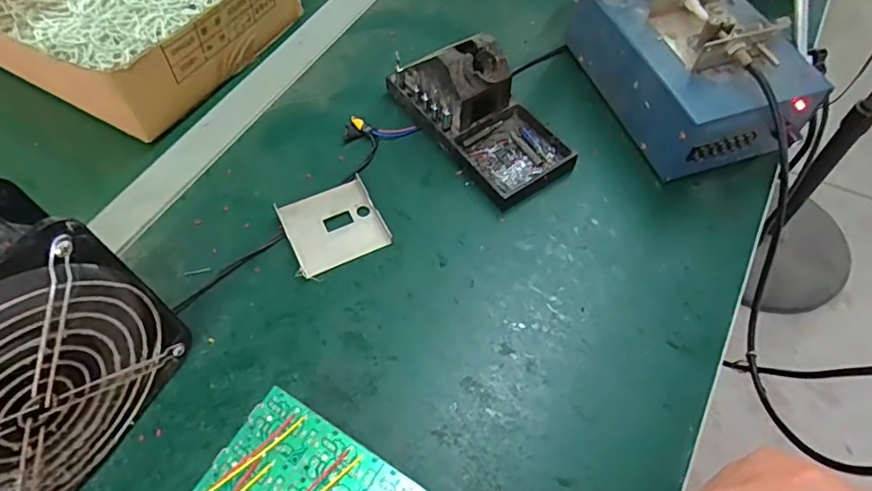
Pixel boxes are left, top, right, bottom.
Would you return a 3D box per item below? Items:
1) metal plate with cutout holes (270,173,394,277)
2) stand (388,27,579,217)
[{"bbox_3d":[-0.076,-0.016,0.404,0.068,0.012,0.064,-24,60,-14],"label":"metal plate with cutout holes"},{"bbox_3d":[0.034,-0.118,0.429,0.078,0.067,0.160,-32,62,-18],"label":"stand"}]

